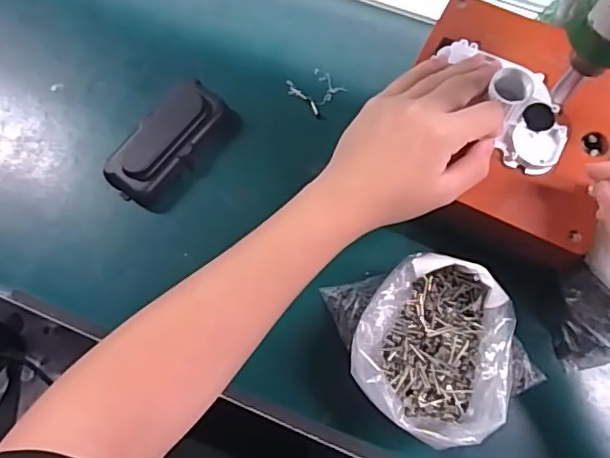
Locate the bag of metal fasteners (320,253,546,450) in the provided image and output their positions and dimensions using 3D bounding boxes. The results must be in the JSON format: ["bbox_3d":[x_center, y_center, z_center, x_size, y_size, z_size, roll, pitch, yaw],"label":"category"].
[{"bbox_3d":[0.082,0.077,0.376,0.105,0.059,0.123,-39,76,-9],"label":"bag of metal fasteners"}]

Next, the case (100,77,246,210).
[{"bbox_3d":[-0.105,-0.067,0.453,0.055,0.026,0.108,39,78,12],"label":"case"}]

